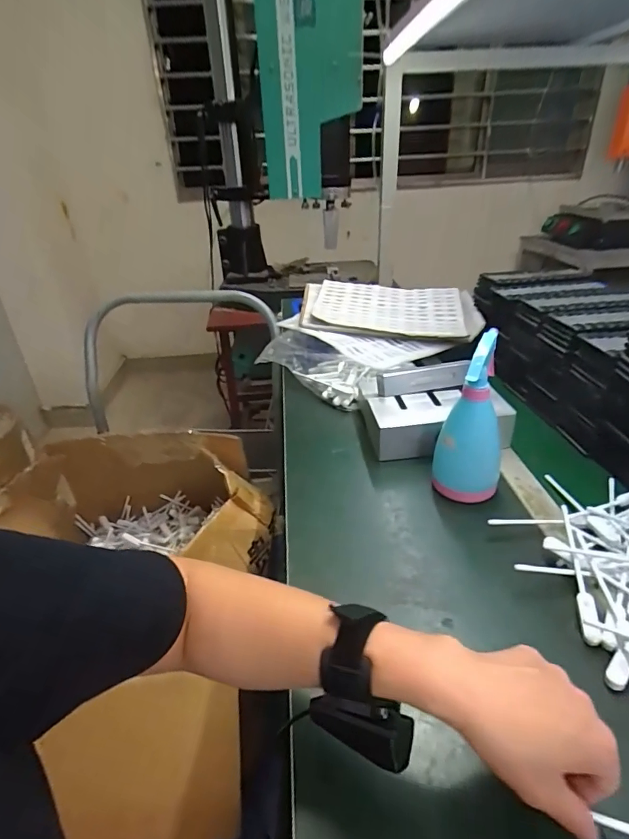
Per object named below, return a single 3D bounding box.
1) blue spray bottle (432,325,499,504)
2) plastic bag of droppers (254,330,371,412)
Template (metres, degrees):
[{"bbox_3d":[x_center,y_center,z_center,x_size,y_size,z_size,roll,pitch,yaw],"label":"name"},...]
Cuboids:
[{"bbox_3d":[0.195,0.003,0.559,0.078,0.191,0.081,6,31,14],"label":"blue spray bottle"},{"bbox_3d":[-0.006,-0.107,0.880,0.091,0.062,0.292,-21,35,-28],"label":"plastic bag of droppers"}]

